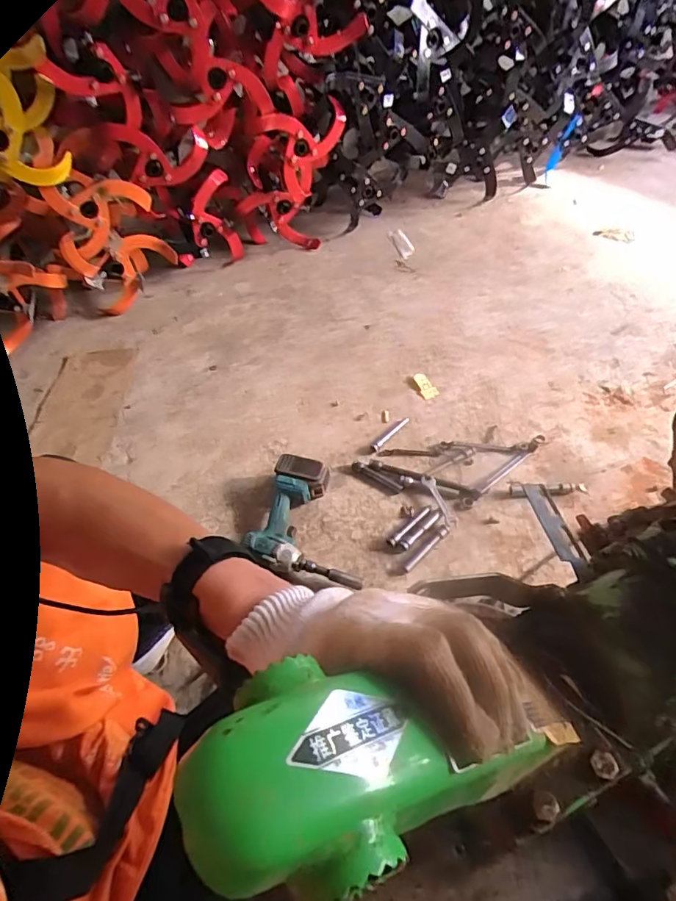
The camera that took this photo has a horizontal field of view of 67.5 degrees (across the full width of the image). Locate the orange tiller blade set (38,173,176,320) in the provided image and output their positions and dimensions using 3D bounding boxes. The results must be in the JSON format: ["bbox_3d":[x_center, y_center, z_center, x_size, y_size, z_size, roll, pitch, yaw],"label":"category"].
[{"bbox_3d":[-0.679,-0.628,1.545,0.289,0.368,0.176,-35,60,-16],"label":"orange tiller blade set"}]

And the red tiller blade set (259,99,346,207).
[{"bbox_3d":[-0.104,-0.937,1.618,0.278,0.250,0.143,-10,51,-3],"label":"red tiller blade set"}]

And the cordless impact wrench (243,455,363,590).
[{"bbox_3d":[-0.053,0.144,1.087,0.234,0.096,0.239,13,54,15],"label":"cordless impact wrench"}]

